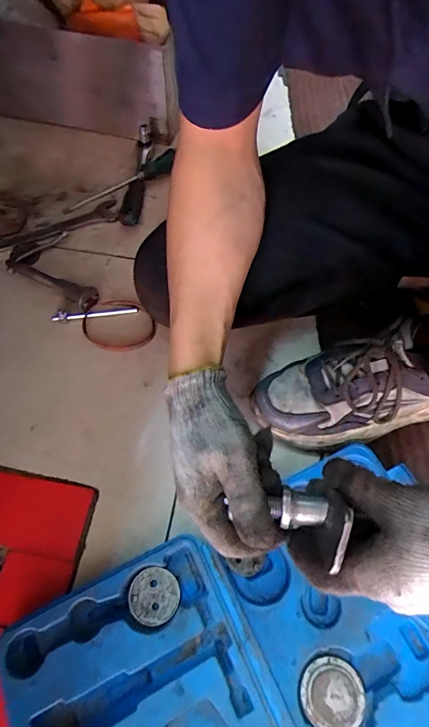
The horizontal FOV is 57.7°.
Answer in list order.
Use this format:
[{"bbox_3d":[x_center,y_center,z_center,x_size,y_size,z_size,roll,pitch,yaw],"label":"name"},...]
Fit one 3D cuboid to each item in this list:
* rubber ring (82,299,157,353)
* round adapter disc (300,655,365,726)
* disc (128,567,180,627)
[{"bbox_3d":[-0.128,-0.053,0.514,0.089,0.008,0.091,0,61,0],"label":"rubber ring"},{"bbox_3d":[0.100,0.277,0.325,0.051,0.004,0.051,0,61,0],"label":"round adapter disc"},{"bbox_3d":[-0.057,0.219,0.368,0.046,0.004,0.046,0,61,0],"label":"disc"}]

